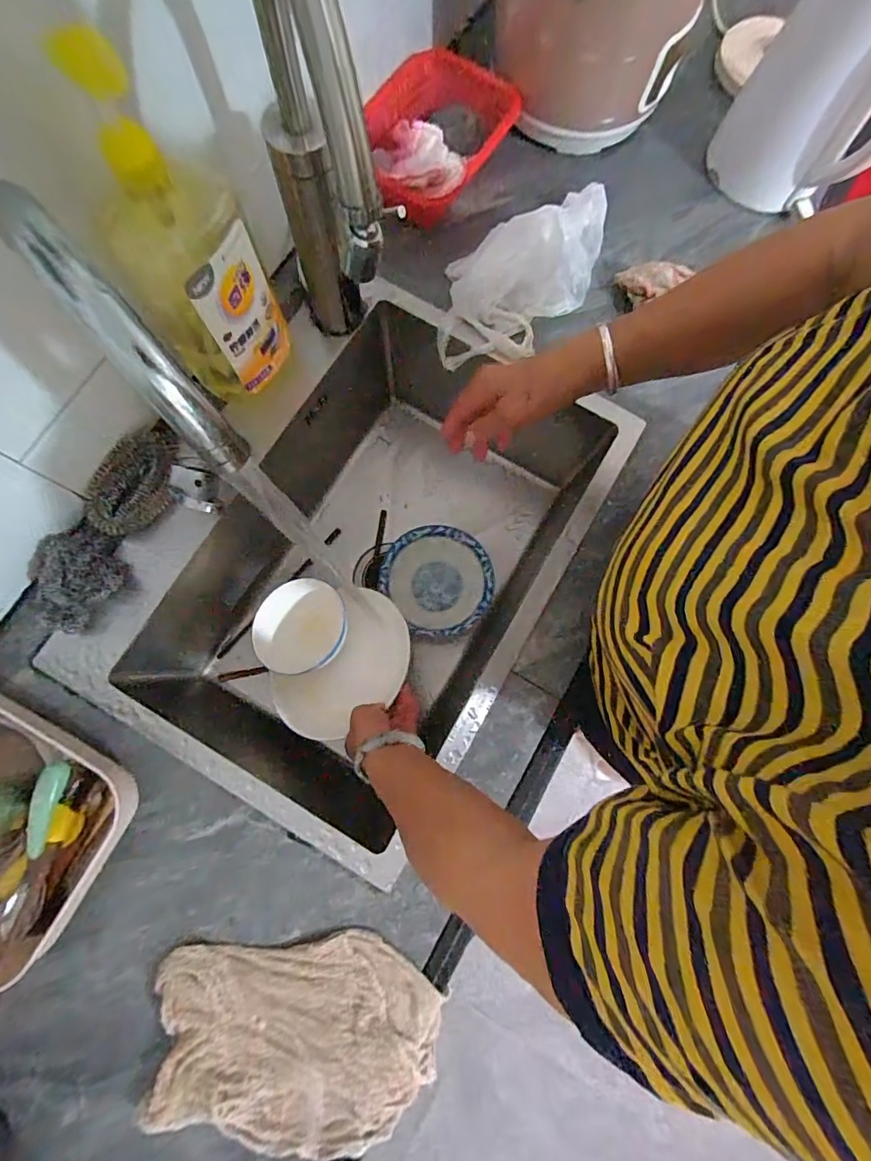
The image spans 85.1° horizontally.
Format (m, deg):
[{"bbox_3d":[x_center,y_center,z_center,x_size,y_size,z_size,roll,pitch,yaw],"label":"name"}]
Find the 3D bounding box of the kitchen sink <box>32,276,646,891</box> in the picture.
[{"bbox_3d":[-0.083,-0.021,0.613,0.418,0.231,0.561,30,79,5],"label":"kitchen sink"}]

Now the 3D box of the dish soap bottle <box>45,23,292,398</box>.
[{"bbox_3d":[-0.203,-0.264,0.401,0.110,0.260,0.061,-34,81,-8],"label":"dish soap bottle"}]

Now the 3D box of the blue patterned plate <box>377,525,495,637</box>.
[{"bbox_3d":[0.004,0.001,0.685,0.143,0.055,0.153,0,78,-1],"label":"blue patterned plate"}]

